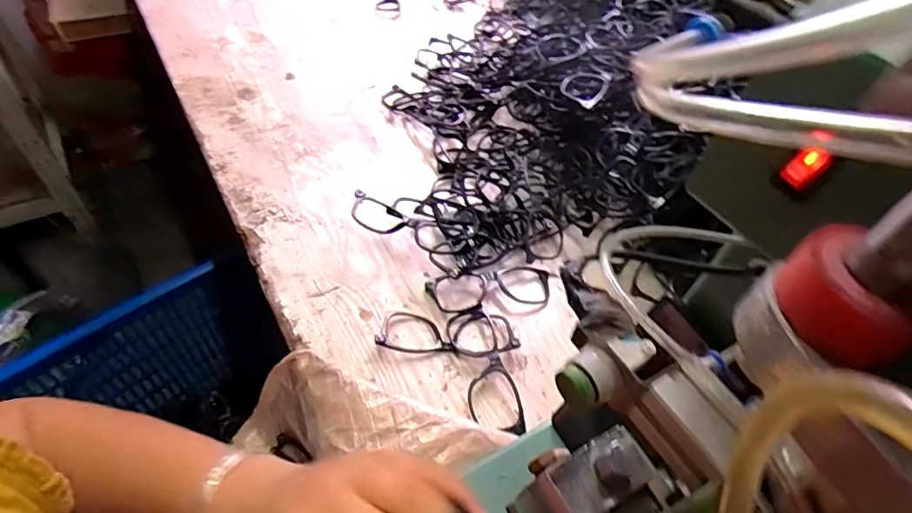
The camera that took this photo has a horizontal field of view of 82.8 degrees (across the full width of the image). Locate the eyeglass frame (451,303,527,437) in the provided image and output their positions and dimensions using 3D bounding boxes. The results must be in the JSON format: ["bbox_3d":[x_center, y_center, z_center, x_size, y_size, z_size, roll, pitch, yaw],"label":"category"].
[{"bbox_3d":[0.030,0.111,0.511,0.050,0.018,0.140,-10,52,-13],"label":"eyeglass frame"}]

